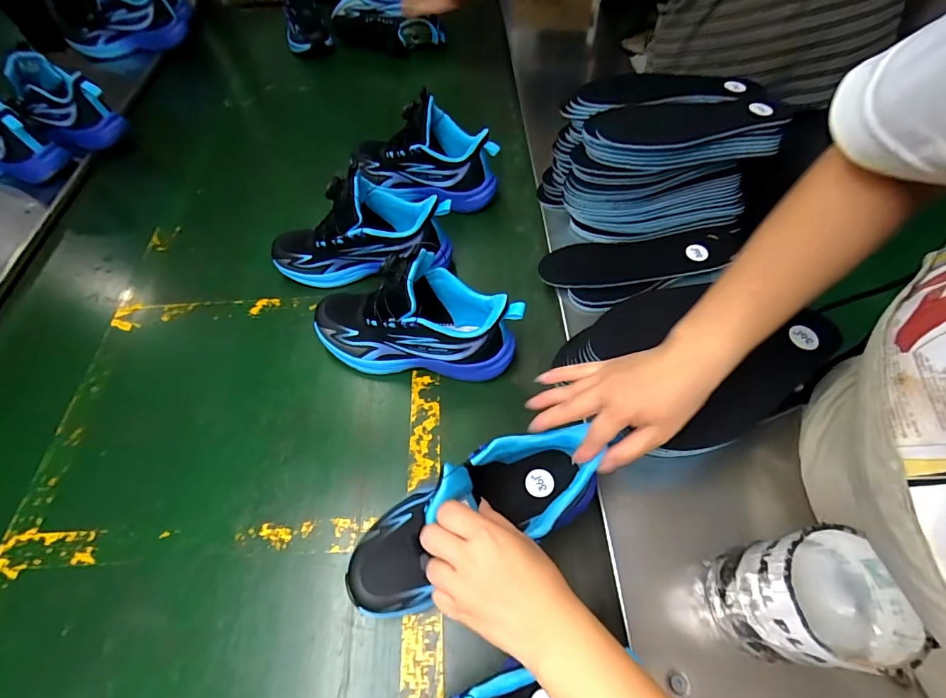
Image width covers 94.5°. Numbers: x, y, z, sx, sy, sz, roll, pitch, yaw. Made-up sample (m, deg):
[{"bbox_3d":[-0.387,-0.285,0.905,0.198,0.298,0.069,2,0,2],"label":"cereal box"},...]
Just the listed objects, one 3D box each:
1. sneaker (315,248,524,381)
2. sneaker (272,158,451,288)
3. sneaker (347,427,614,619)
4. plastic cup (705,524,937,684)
[{"bbox_3d":[-0.070,-0.038,0.500,0.242,0.142,0.086,5,57,5],"label":"sneaker"},{"bbox_3d":[-0.149,-0.156,0.579,0.239,0.145,0.082,3,57,4],"label":"sneaker"},{"bbox_3d":[-0.007,0.143,0.371,0.221,0.098,0.085,-26,60,-11],"label":"sneaker"},{"bbox_3d":[0.242,0.184,0.324,0.082,0.113,0.074,-6,57,-1],"label":"plastic cup"}]

